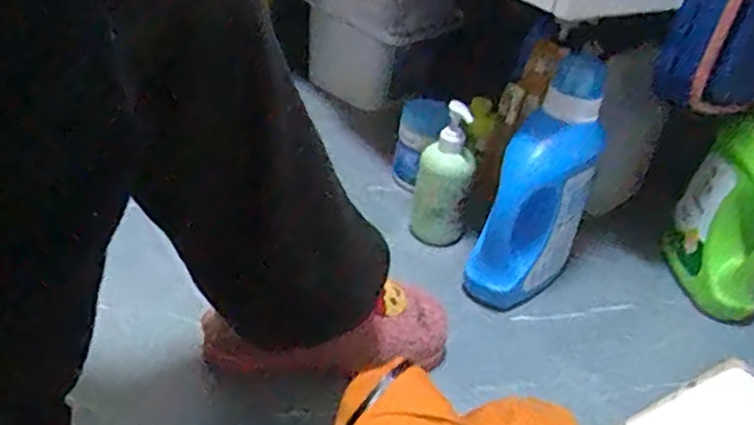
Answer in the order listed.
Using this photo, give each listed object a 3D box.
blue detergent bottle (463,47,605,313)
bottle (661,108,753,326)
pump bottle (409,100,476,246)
[{"bbox_3d":[0.192,-0.024,0.819,0.092,0.266,0.147,27,37,27],"label":"blue detergent bottle"},{"bbox_3d":[0.448,-0.010,0.866,0.148,0.266,0.097,20,34,19],"label":"bottle"},{"bbox_3d":[0.086,-0.053,0.895,0.071,0.183,0.068,9,32,1],"label":"pump bottle"}]

